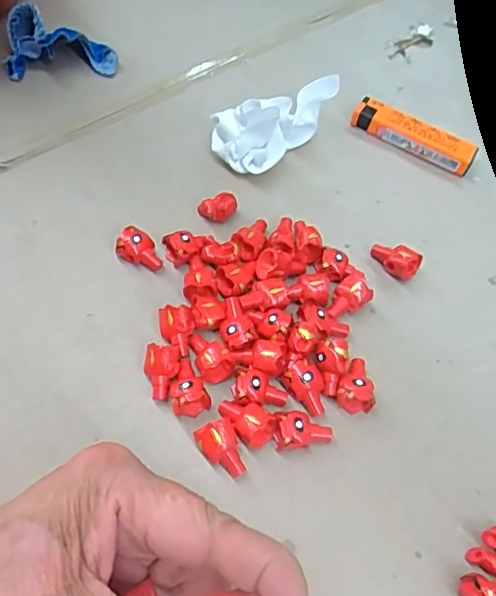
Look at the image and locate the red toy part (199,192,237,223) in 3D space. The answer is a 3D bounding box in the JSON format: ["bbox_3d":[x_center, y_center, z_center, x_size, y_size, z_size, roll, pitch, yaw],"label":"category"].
[{"bbox_3d":[-0.016,-0.049,0.307,0.020,0.014,0.009,-18,61,-16],"label":"red toy part"}]

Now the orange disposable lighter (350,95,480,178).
[{"bbox_3d":[0.106,-0.104,0.359,0.079,0.015,0.018,29,60,14],"label":"orange disposable lighter"}]

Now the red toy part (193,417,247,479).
[{"bbox_3d":[-0.011,0.066,0.239,0.016,0.015,0.022,-21,62,-17],"label":"red toy part"}]

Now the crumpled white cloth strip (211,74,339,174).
[{"bbox_3d":[0.015,-0.110,0.336,0.041,0.041,0.081,35,61,17],"label":"crumpled white cloth strip"}]

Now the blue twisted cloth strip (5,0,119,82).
[{"bbox_3d":[-0.122,-0.165,0.369,0.069,0.038,0.026,3,56,-18],"label":"blue twisted cloth strip"}]

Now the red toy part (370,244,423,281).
[{"bbox_3d":[0.079,-0.020,0.302,0.027,0.015,0.013,26,59,12],"label":"red toy part"}]

